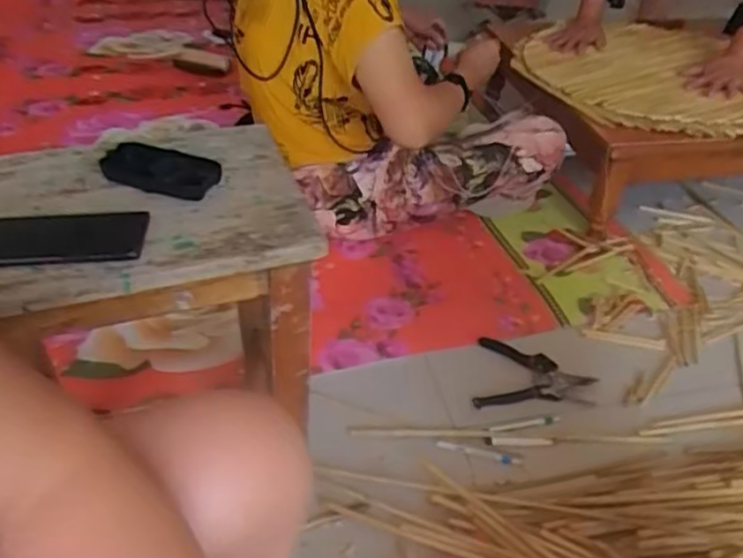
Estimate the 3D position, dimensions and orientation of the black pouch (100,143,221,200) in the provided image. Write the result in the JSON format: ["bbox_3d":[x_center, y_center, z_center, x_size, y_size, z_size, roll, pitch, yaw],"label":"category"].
[{"bbox_3d":[-0.195,-0.105,0.651,0.110,0.031,0.048,11,40,11],"label":"black pouch"}]

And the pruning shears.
[{"bbox_3d":[0.257,0.160,1.070,0.182,0.021,0.139,10,39,10],"label":"pruning shears"}]

